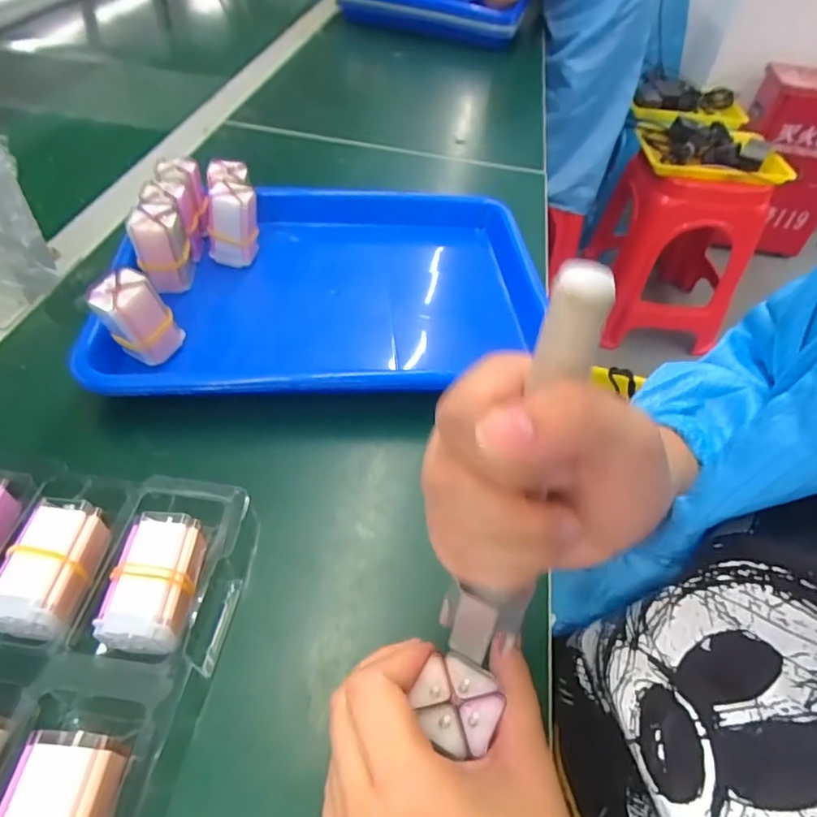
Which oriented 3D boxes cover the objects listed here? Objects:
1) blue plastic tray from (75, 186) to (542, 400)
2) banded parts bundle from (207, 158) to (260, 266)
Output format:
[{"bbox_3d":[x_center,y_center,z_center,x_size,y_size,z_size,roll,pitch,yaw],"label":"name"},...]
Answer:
[{"bbox_3d":[-0.058,-0.096,0.439,0.328,0.036,0.240,-3,49,-8],"label":"blue plastic tray"},{"bbox_3d":[-0.145,-0.158,0.458,0.041,0.068,0.067,-6,49,-11],"label":"banded parts bundle"}]

